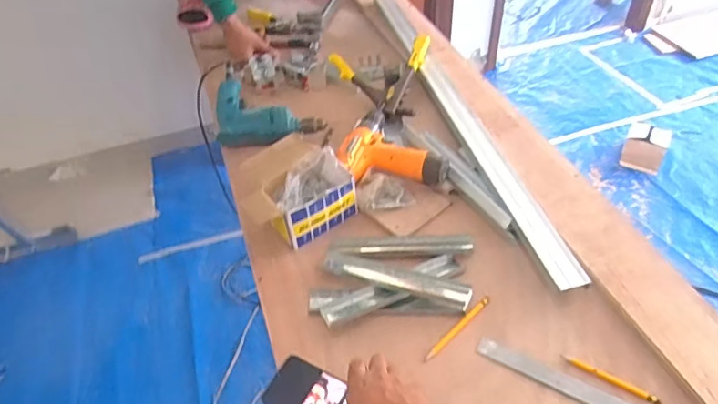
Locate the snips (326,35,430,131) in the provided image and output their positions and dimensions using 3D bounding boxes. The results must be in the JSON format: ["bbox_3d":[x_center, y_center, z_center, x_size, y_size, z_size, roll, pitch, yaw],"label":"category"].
[{"bbox_3d":[0.062,-0.244,1.090,0.218,0.047,0.282,-7,47,-3],"label":"snips"}]

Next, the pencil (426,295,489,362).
[{"bbox_3d":[0.139,0.177,0.727,0.135,0.006,0.010,-36,55,-26],"label":"pencil"}]

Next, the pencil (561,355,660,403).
[{"bbox_3d":[0.322,0.228,0.667,0.118,0.008,0.011,25,53,24],"label":"pencil"}]

